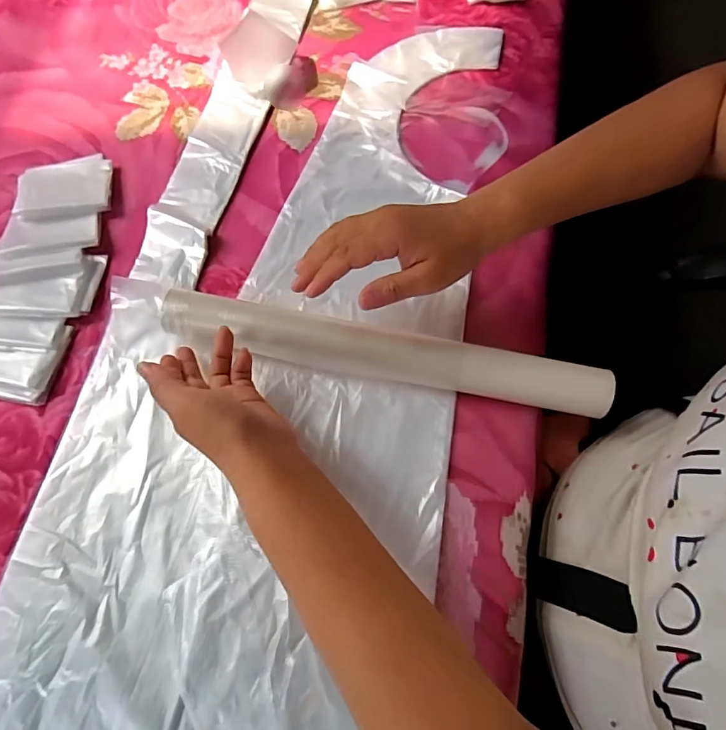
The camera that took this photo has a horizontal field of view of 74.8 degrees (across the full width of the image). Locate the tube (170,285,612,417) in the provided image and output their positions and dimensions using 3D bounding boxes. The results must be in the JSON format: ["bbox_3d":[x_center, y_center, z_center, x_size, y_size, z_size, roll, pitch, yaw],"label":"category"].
[{"bbox_3d":[0.016,-0.008,0.389,0.355,0.037,0.039,11,69,3],"label":"tube"}]

